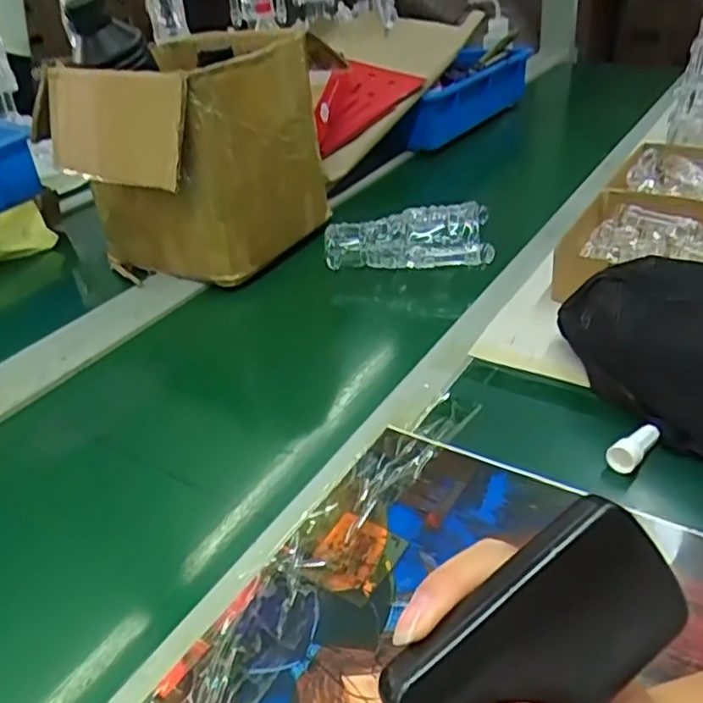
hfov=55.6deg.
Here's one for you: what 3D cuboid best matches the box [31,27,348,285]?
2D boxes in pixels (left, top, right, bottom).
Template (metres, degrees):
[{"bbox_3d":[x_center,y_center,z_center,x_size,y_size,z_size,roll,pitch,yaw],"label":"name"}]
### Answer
[{"bbox_3d":[-0.192,-0.252,0.832,0.278,0.229,0.280,17,40,29],"label":"box"}]

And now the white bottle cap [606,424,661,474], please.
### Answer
[{"bbox_3d":[0.210,0.070,0.489,0.046,0.020,0.018,-24,39,-26],"label":"white bottle cap"}]

